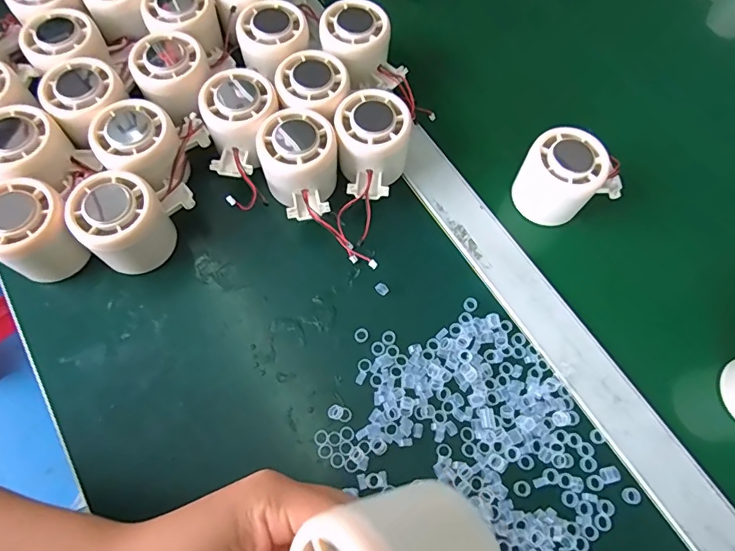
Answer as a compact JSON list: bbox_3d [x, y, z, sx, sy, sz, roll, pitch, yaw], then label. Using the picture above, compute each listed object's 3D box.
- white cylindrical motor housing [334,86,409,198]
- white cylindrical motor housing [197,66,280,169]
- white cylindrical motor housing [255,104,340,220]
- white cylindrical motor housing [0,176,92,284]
[{"bbox_3d":[0.003,-0.094,0.368,0.055,0.056,0.069,7,67,1],"label":"white cylindrical motor housing"},{"bbox_3d":[-0.092,-0.119,0.363,0.052,0.039,0.054,1,67,-1],"label":"white cylindrical motor housing"},{"bbox_3d":[-0.046,-0.077,0.361,0.053,0.062,0.068,-29,71,-13],"label":"white cylindrical motor housing"},{"bbox_3d":[-0.224,-0.029,0.330,0.050,0.061,0.050,1,67,-1],"label":"white cylindrical motor housing"}]

